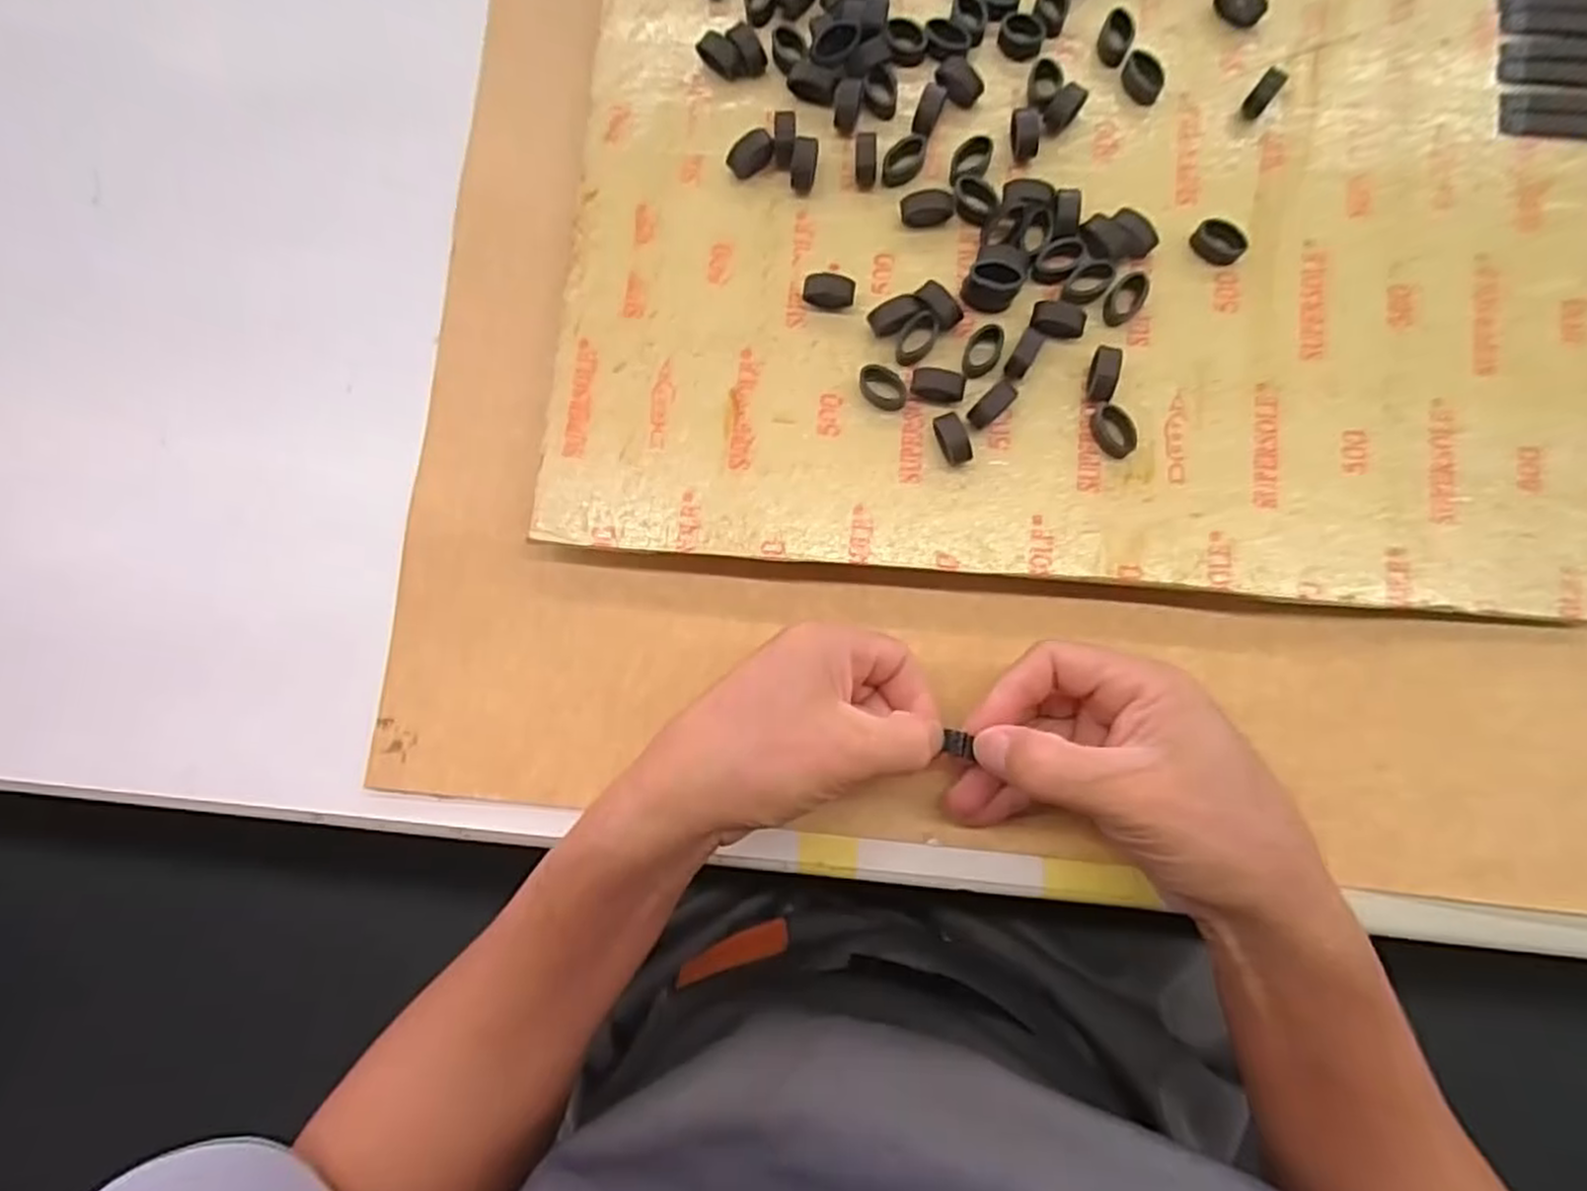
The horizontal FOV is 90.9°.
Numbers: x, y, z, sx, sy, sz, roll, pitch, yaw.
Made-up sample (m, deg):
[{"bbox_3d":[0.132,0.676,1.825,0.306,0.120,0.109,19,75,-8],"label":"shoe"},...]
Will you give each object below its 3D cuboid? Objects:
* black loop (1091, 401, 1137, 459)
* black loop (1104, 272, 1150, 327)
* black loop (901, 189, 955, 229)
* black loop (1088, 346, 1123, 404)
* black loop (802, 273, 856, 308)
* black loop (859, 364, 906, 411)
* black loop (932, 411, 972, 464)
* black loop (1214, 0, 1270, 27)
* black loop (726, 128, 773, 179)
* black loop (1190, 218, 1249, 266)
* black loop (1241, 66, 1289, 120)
[{"bbox_3d":[0.133,-0.069,0.323,0.015,0.009,0.024,-21,83,0],"label":"black loop"},{"bbox_3d":[0.140,-0.125,0.328,0.015,0.010,0.022,41,87,7],"label":"black loop"},{"bbox_3d":[0.058,-0.167,0.337,0.022,0.011,0.011,-3,83,3],"label":"black loop"},{"bbox_3d":[0.129,-0.092,0.324,0.010,0.012,0.024,10,84,4],"label":"black loop"},{"bbox_3d":[0.015,-0.130,0.335,0.022,0.010,0.013,3,84,3],"label":"black loop"},{"bbox_3d":[0.038,-0.088,0.329,0.014,0.008,0.022,-43,83,-2],"label":"black loop"},{"bbox_3d":[0.065,-0.064,0.322,0.012,0.014,0.020,-14,83,1],"label":"black loop"},{"bbox_3d":[0.199,-0.263,0.347,0.023,0.012,0.016,28,86,6],"label":"black loop"},{"bbox_3d":[-0.018,-0.193,0.342,0.020,0.013,0.012,-36,83,-1],"label":"black loop"},{"bbox_3d":[0.181,-0.150,0.332,0.022,0.009,0.015,41,87,7],"label":"black loop"},{"bbox_3d":[0.205,-0.219,0.341,0.009,0.012,0.020,39,87,5],"label":"black loop"}]

